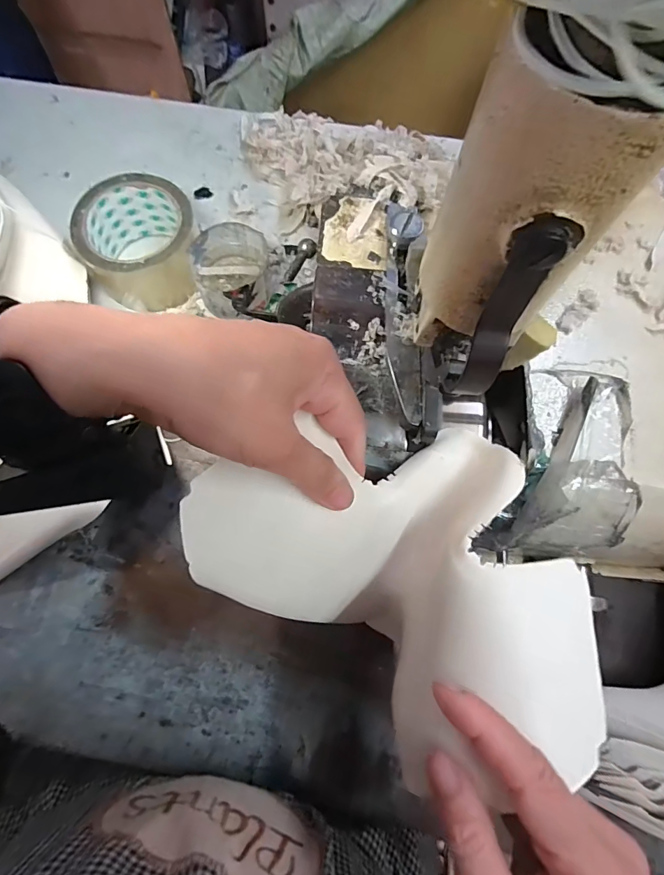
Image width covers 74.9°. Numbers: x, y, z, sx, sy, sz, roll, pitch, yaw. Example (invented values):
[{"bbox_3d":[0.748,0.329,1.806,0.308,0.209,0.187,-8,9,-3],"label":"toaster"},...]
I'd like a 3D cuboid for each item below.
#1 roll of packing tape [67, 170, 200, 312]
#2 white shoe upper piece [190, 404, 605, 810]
[{"bbox_3d":[-0.170,-0.173,0.394,0.099,0.064,0.098,-15,75,-6],"label":"roll of packing tape"},{"bbox_3d":[0.039,0.066,0.225,0.192,0.073,0.138,41,77,9],"label":"white shoe upper piece"}]

